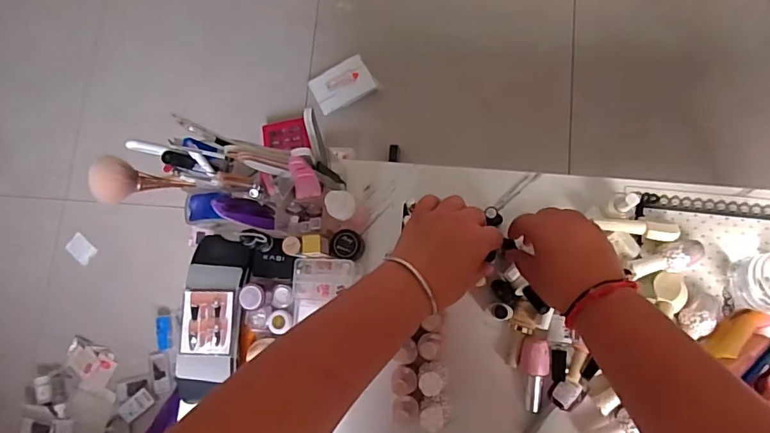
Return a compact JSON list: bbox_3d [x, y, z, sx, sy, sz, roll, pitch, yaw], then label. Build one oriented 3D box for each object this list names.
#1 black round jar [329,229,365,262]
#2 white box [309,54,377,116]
[{"bbox_3d":[-0.047,0.036,0.617,0.039,0.026,0.037,-2,81,9],"label":"black round jar"},{"bbox_3d":[-0.132,-0.404,1.476,0.179,0.018,0.124,-28,77,4],"label":"white box"}]

